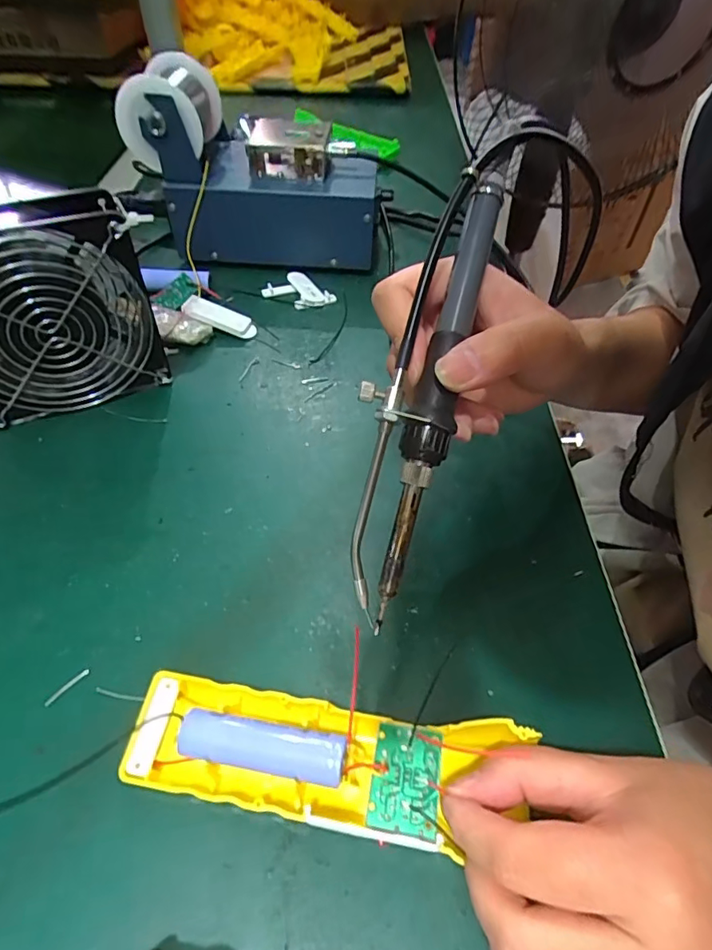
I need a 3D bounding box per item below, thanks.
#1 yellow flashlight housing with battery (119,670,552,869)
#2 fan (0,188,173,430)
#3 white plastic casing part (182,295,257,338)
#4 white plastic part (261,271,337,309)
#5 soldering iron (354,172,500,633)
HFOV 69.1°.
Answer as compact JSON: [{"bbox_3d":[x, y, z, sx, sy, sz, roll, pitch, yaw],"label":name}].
[{"bbox_3d":[-0.016,0.112,0.206,0.157,0.022,0.045,4,49,9],"label":"yellow flashlight housing with battery"},{"bbox_3d":[-0.190,-0.099,0.322,0.123,0.122,0.046,-20,54,-19],"label":"fan"},{"bbox_3d":[-0.109,-0.125,0.413,0.059,0.009,0.017,23,50,-5],"label":"white plastic casing part"},{"bbox_3d":[-0.049,-0.159,0.452,0.054,0.008,0.036,32,55,22],"label":"white plastic part"},{"bbox_3d":[0.024,-0.035,0.205,0.033,0.017,0.181,15,86,10],"label":"soldering iron"}]

